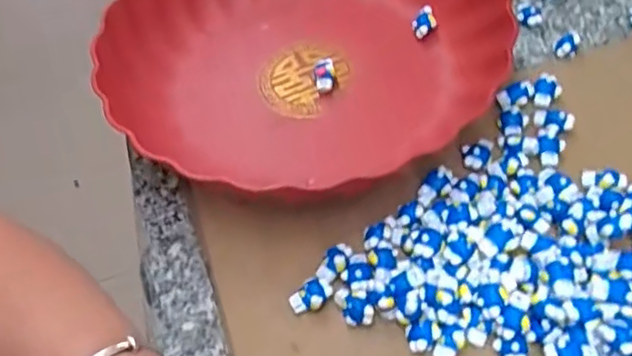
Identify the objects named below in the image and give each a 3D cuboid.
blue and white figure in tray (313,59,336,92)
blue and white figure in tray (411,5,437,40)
[{"bbox_3d":[0.005,-0.065,0.404,0.013,0.013,0.019,0,55,5],"label":"blue and white figure in tray"},{"bbox_3d":[0.073,-0.104,0.423,0.018,0.011,0.014,-35,59,-18],"label":"blue and white figure in tray"}]

